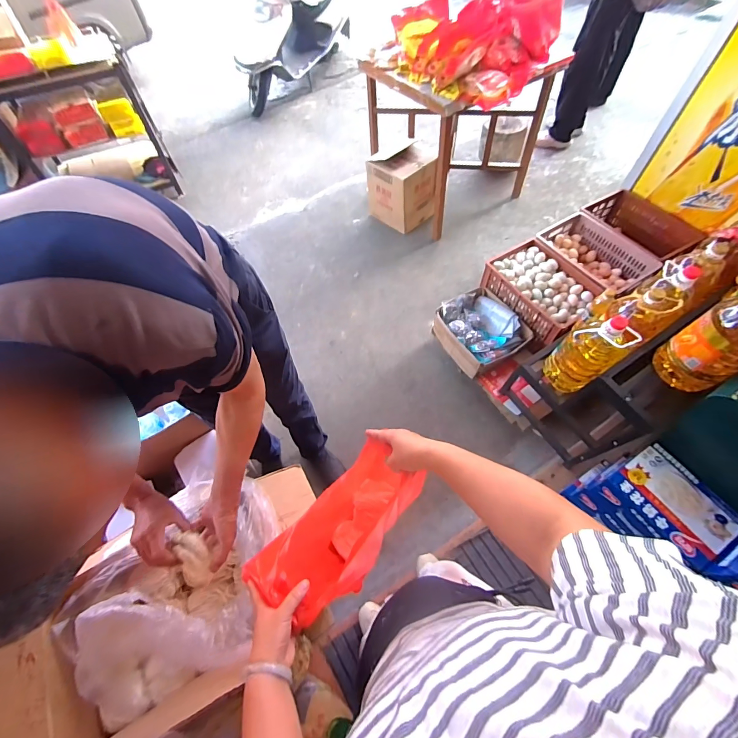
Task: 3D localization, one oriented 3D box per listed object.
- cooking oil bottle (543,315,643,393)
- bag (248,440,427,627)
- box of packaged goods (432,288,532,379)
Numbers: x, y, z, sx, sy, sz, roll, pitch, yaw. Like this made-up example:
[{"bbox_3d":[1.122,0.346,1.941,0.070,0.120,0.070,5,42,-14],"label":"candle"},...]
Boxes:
[{"bbox_3d":[0.692,-0.044,1.143,0.125,0.336,0.149,-33,66,-15],"label":"cooking oil bottle"},{"bbox_3d":[-0.040,0.321,0.709,0.146,0.346,0.303,36,68,19],"label":"bag"},{"bbox_3d":[0.494,-0.172,1.631,0.285,0.127,0.352,-28,64,-13],"label":"box of packaged goods"}]

